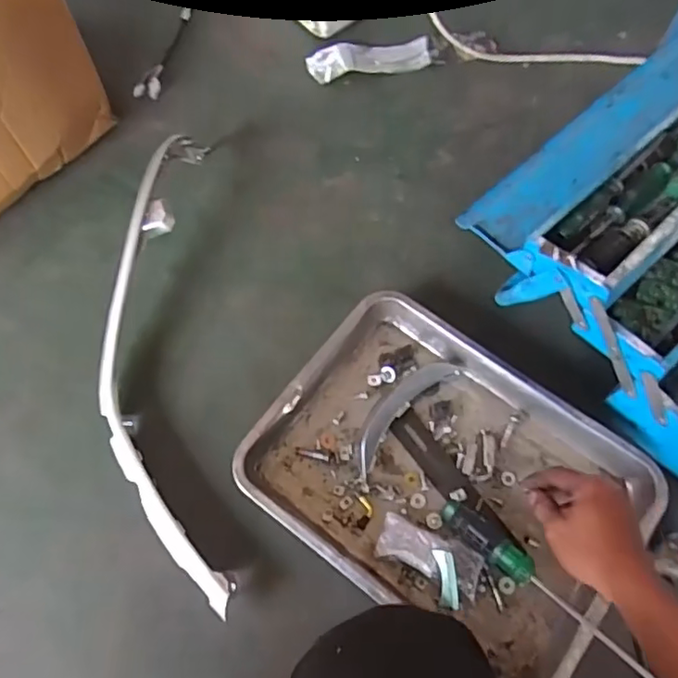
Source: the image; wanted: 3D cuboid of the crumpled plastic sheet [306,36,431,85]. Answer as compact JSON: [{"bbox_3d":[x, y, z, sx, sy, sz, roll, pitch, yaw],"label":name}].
[{"bbox_3d":[0.044,-0.414,0.900,0.176,0.010,0.062,-9,69,-2],"label":"crumpled plastic sheet"}]

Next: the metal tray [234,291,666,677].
[{"bbox_3d":[0.117,0.149,0.667,0.386,0.043,0.294,35,73,14],"label":"metal tray"}]

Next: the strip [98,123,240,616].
[{"bbox_3d":[-0.214,0.007,0.698,0.140,0.085,0.580,-8,69,-2],"label":"strip"}]

